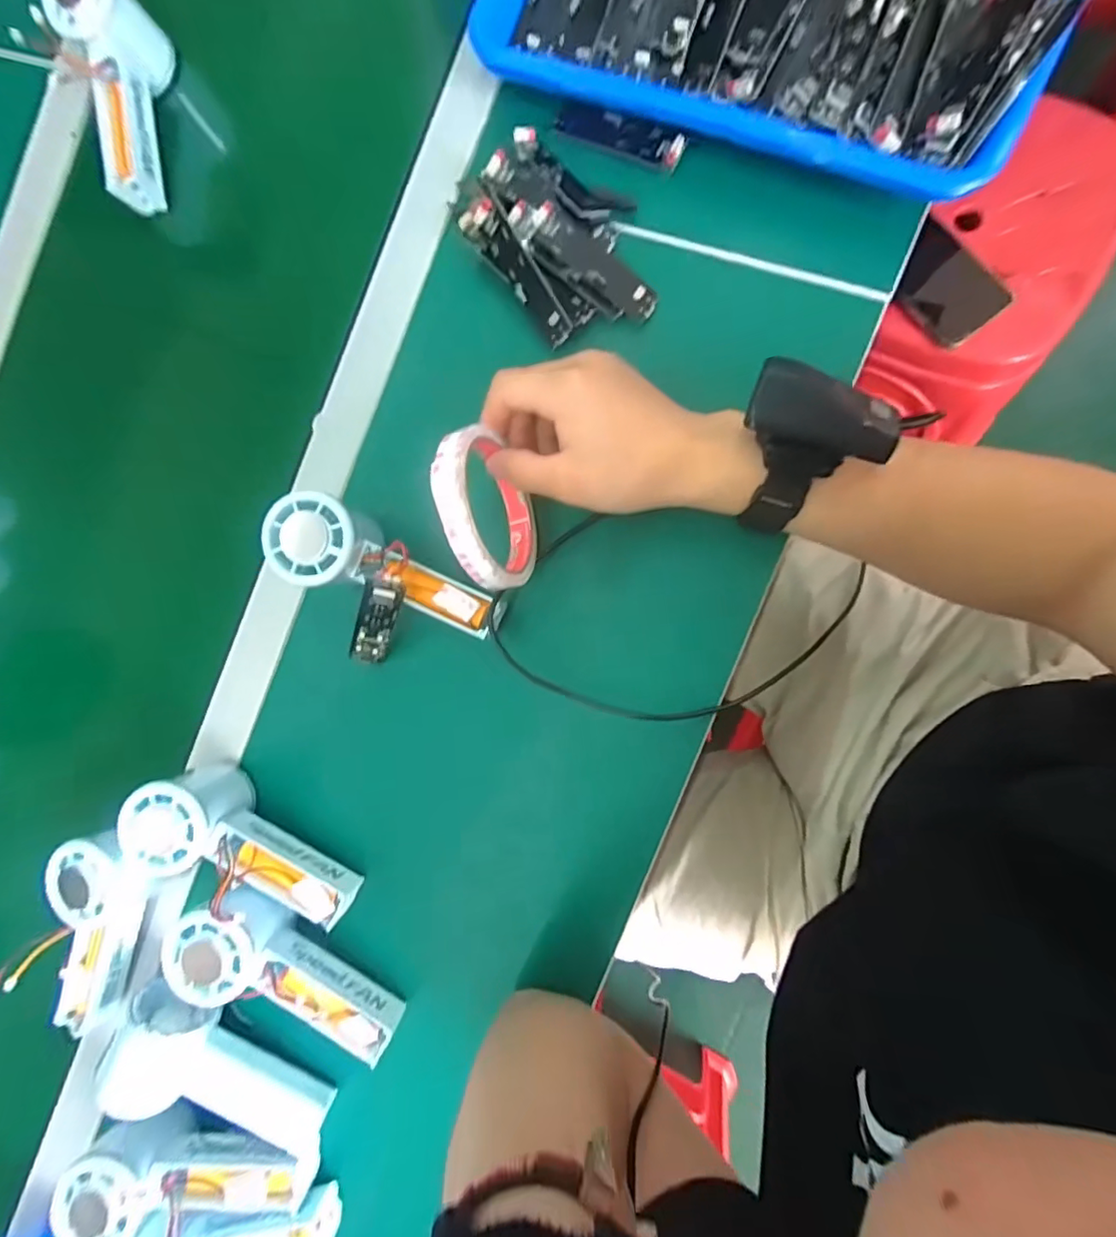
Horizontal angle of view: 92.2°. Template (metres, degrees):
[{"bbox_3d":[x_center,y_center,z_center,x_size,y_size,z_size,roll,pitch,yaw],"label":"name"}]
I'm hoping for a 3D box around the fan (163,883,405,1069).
[{"bbox_3d":[-0.172,0.230,0.347,0.151,0.047,0.061,30,93,-7],"label":"fan"}]

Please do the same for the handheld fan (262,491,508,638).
[{"bbox_3d":[-0.107,-0.029,0.333,0.151,0.044,0.051,24,92,-7],"label":"handheld fan"}]

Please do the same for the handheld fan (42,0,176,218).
[{"bbox_3d":[-0.331,-0.400,0.410,0.050,0.054,0.157,-3,100,9],"label":"handheld fan"}]

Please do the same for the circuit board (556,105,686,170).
[{"bbox_3d":[0.041,-0.318,0.352,0.087,0.004,0.021,28,109,11],"label":"circuit board"}]

